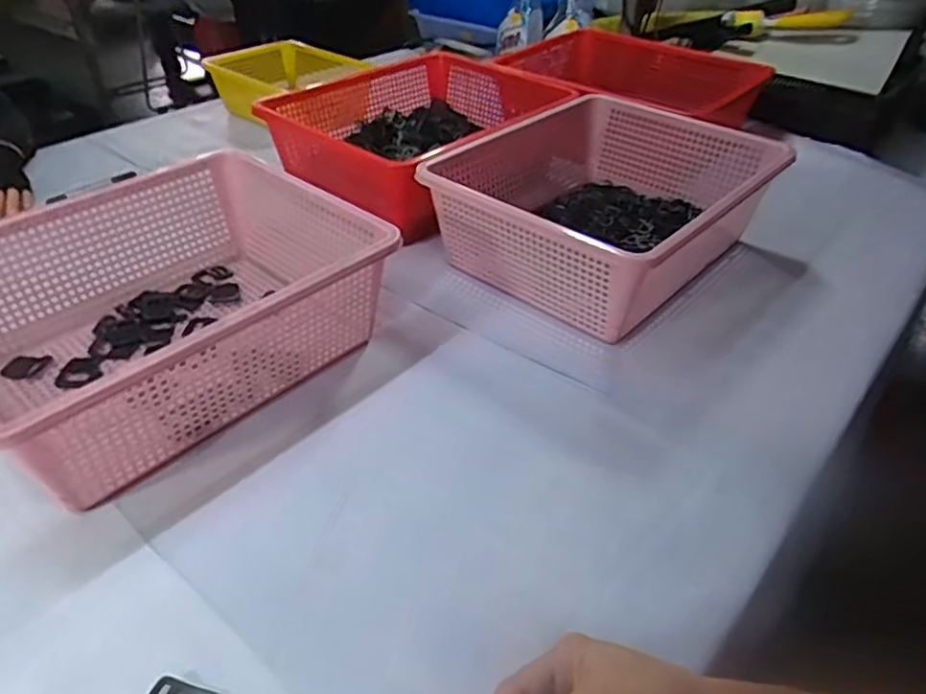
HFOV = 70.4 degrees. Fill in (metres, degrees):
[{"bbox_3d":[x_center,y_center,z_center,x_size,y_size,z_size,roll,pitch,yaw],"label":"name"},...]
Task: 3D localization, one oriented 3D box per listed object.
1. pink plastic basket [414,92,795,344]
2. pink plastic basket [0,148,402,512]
[{"bbox_3d":[0.166,-0.176,0.810,0.316,0.137,0.376,31,47,31],"label":"pink plastic basket"},{"bbox_3d":[-0.280,-0.044,0.636,0.298,0.128,0.390,31,47,31],"label":"pink plastic basket"}]

